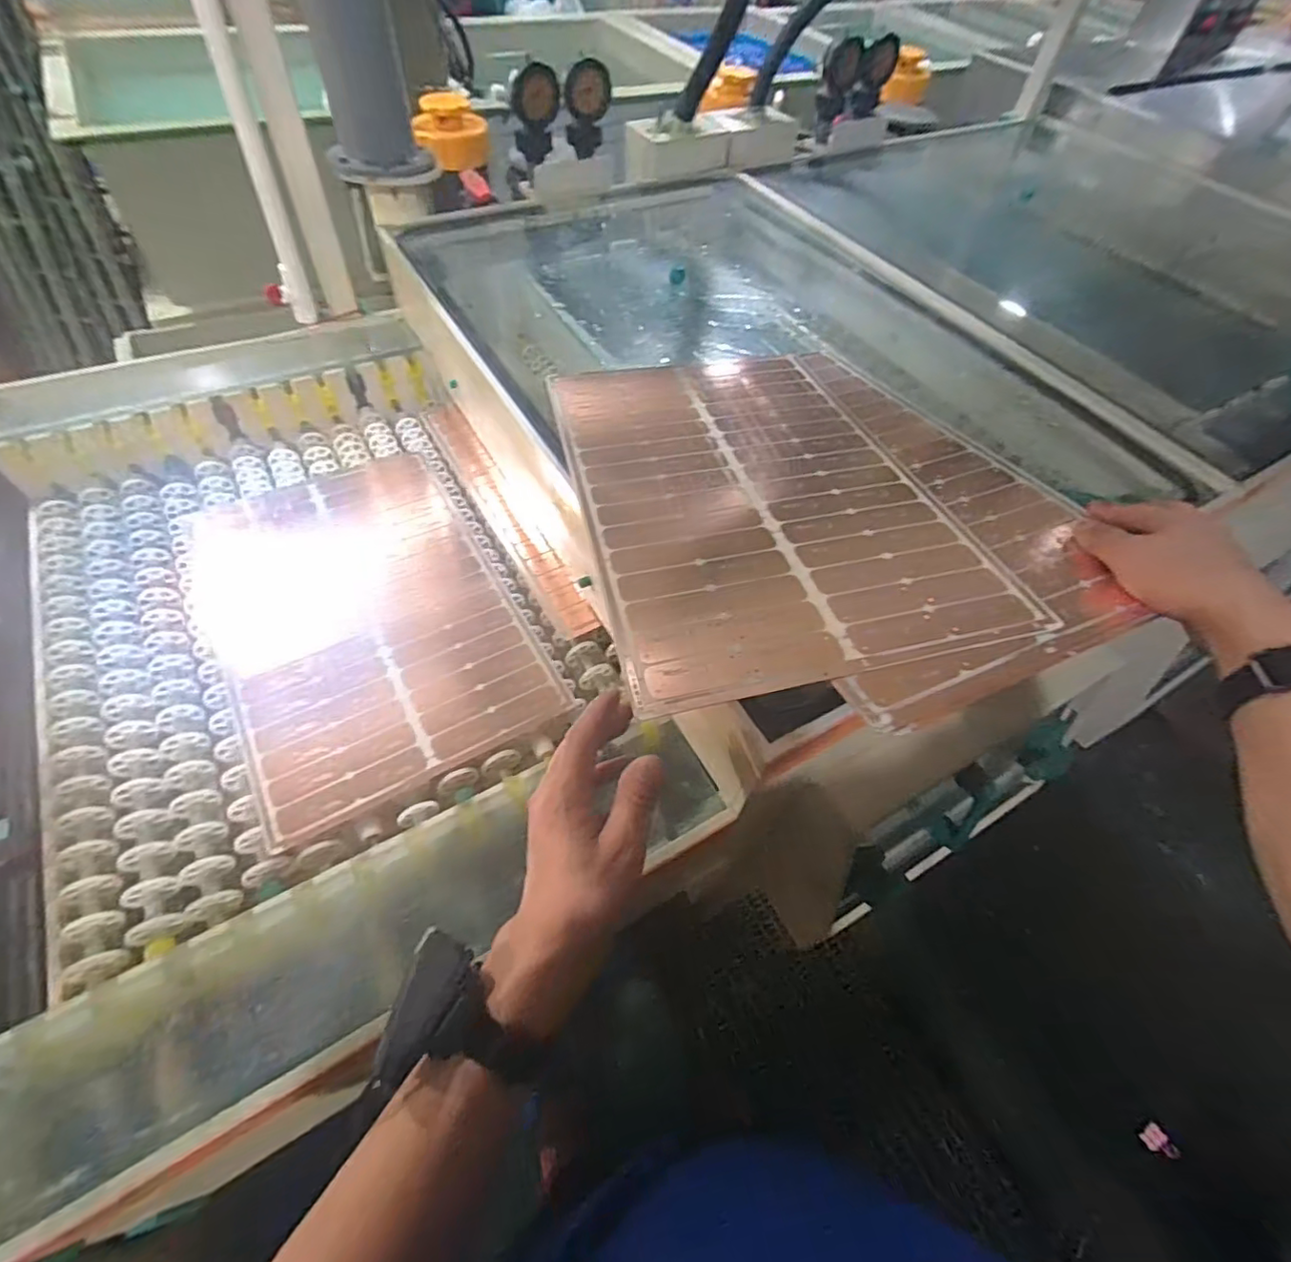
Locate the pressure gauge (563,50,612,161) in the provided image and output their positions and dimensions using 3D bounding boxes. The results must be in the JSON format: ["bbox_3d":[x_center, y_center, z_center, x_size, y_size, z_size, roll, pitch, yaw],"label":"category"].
[{"bbox_3d":[-0.093,-0.840,0.967,0.068,0.122,0.042,-6,56,-9],"label":"pressure gauge"}]

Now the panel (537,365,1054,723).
[{"bbox_3d":[0.095,-0.139,0.554,0.302,0.009,0.461,-10,49,-8],"label":"panel"}]

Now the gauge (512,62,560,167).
[{"bbox_3d":[-0.172,-0.796,0.948,0.074,0.140,0.042,-2,56,-6],"label":"gauge"}]

